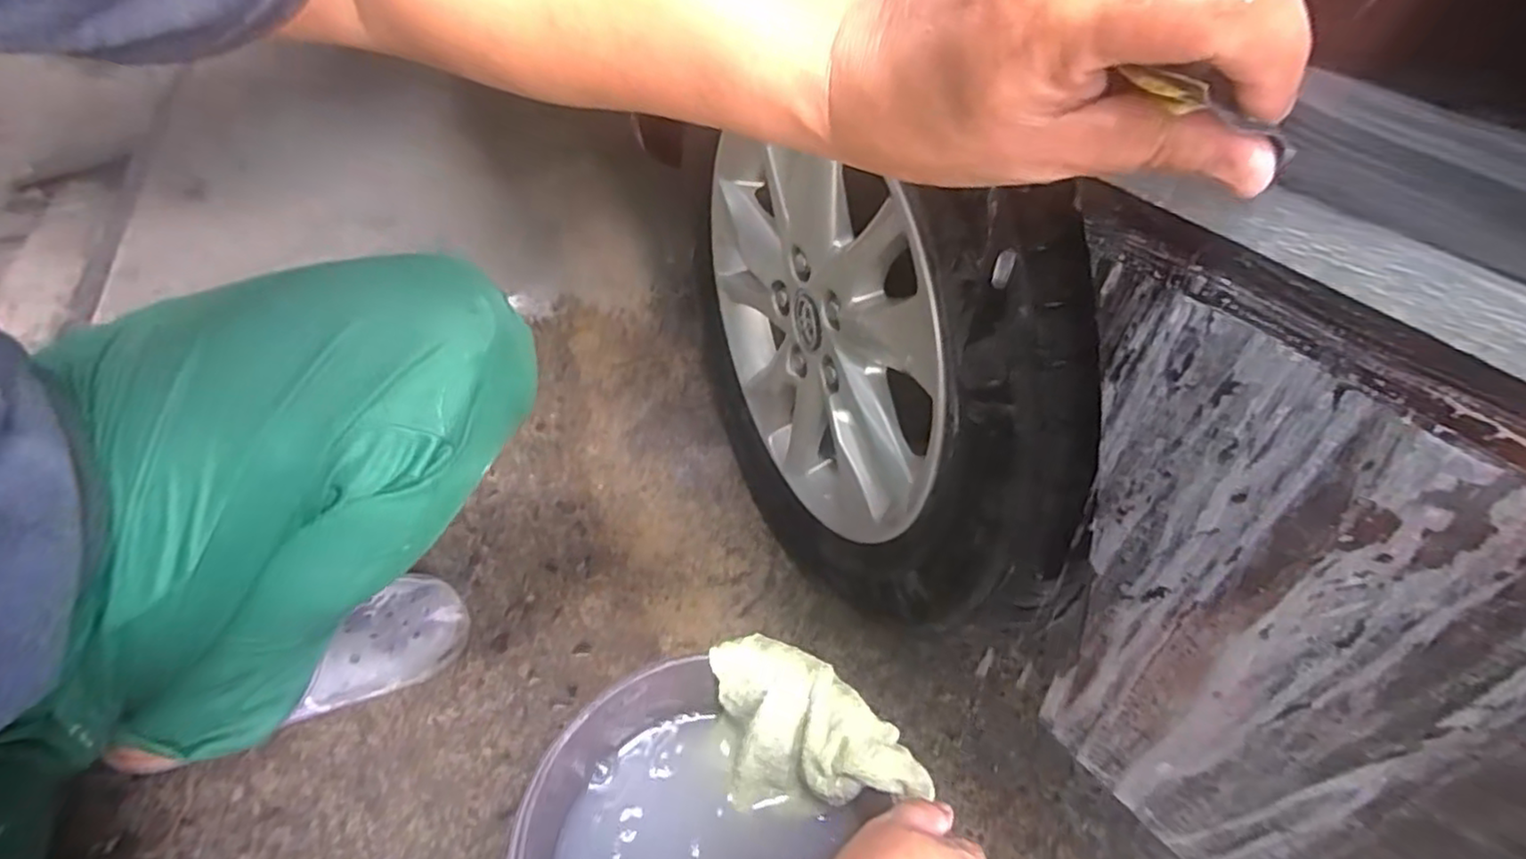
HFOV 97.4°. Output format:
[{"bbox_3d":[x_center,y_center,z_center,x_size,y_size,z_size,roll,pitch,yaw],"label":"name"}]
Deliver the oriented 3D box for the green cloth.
[{"bbox_3d":[0.028,0.192,0.450,0.130,0.035,0.111,-19,80,25],"label":"green cloth"}]

